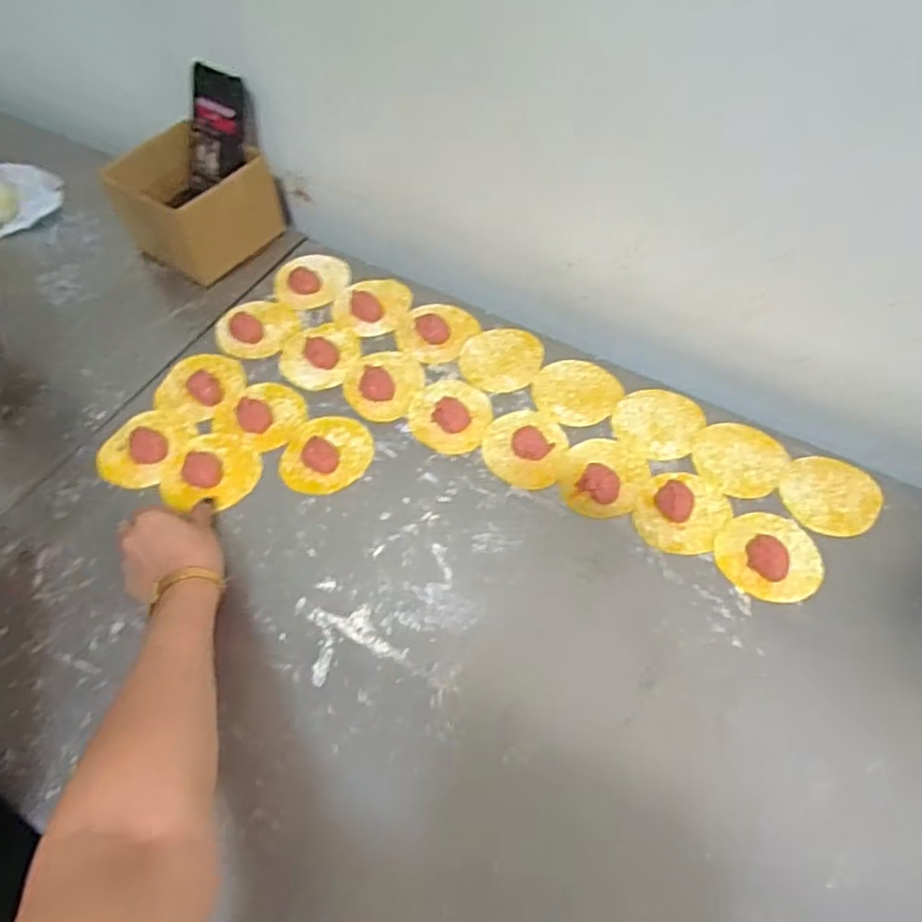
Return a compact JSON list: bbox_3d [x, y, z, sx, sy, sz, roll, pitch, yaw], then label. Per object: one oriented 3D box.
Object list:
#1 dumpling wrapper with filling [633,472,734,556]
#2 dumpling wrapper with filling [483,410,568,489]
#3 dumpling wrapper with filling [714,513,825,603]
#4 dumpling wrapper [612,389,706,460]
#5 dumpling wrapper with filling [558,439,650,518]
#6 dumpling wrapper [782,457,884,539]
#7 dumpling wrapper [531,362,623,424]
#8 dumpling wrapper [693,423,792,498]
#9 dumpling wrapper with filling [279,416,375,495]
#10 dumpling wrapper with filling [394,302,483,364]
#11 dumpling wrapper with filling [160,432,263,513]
[{"bbox_3d":[0.201,0.044,0.600,0.073,0.019,0.085,26,61,16],"label":"dumpling wrapper with filling"},{"bbox_3d":[0.061,-0.015,0.647,0.077,0.011,0.082,0,58,0],"label":"dumpling wrapper with filling"},{"bbox_3d":[0.267,0.081,0.576,0.088,0.013,0.080,0,58,0],"label":"dumpling wrapper with filling"},{"bbox_3d":[0.196,-0.041,0.668,0.082,0.009,0.090,-2,54,3],"label":"dumpling wrapper"},{"bbox_3d":[0.132,0.011,0.622,0.071,0.017,0.083,26,61,15],"label":"dumpling wrapper with filling"},{"bbox_3d":[0.342,0.031,0.618,0.088,0.004,0.081,0,58,0],"label":"dumpling wrapper"},{"bbox_3d":[0.119,-0.072,0.688,0.082,0.006,0.085,0,58,0],"label":"dumpling wrapper"},{"bbox_3d":[0.269,-0.004,0.642,0.085,0.006,0.082,0,58,0],"label":"dumpling wrapper"},{"bbox_3d":[-0.129,-0.009,0.644,0.081,0.011,0.087,0,58,0],"label":"dumpling wrapper with filling"},{"bbox_3d":[-0.030,-0.142,0.727,0.074,0.011,0.083,33,63,19],"label":"dumpling wrapper with filling"},{"bbox_3d":[-0.235,0.012,0.627,0.081,0.012,0.086,0,58,0],"label":"dumpling wrapper with filling"}]

